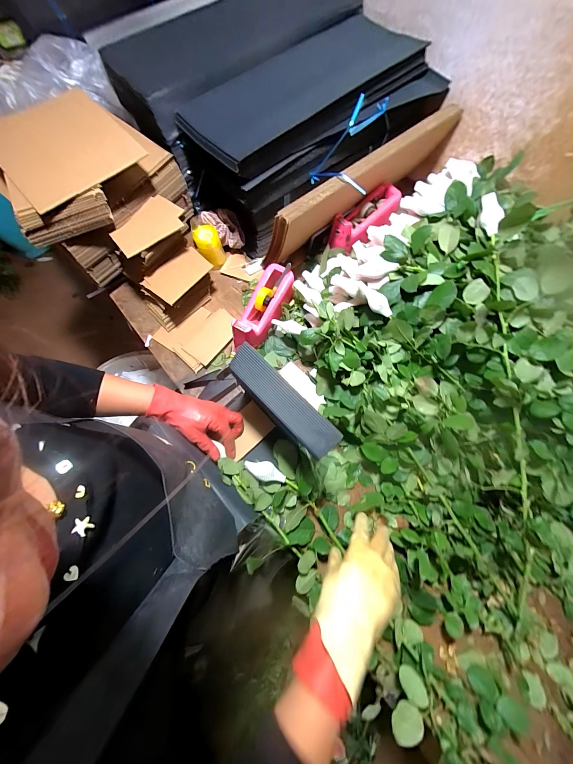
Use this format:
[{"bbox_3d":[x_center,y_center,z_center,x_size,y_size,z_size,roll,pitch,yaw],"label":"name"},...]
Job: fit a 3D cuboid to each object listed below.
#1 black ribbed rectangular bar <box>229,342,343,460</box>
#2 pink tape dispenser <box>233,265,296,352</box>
[{"bbox_3d":[-0.011,0.031,0.428,0.208,0.009,0.064,44,111,14],"label":"black ribbed rectangular bar"},{"bbox_3d":[-0.055,-0.168,0.614,0.077,0.089,0.209,29,90,10],"label":"pink tape dispenser"}]

